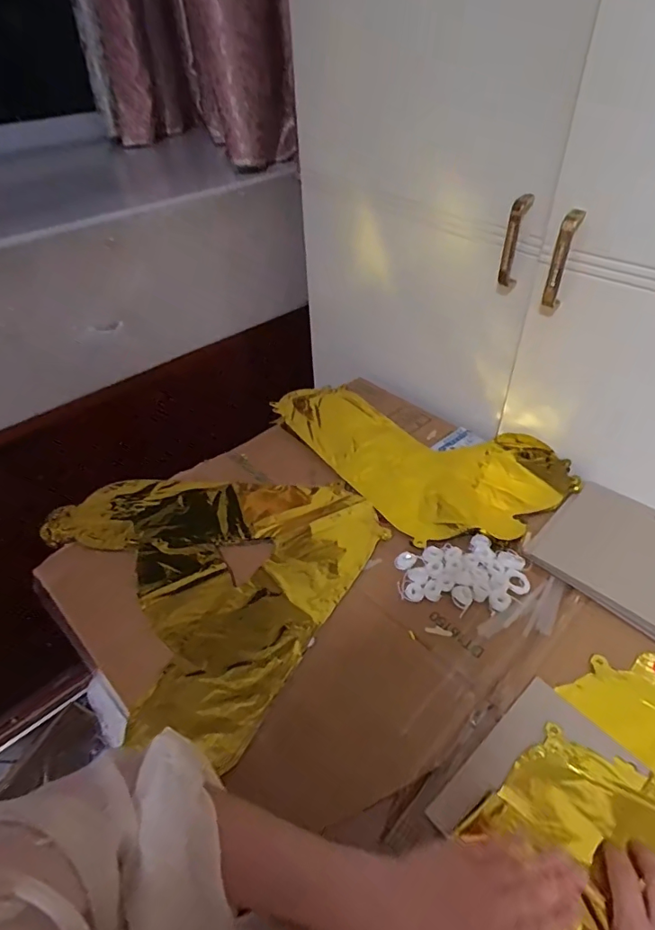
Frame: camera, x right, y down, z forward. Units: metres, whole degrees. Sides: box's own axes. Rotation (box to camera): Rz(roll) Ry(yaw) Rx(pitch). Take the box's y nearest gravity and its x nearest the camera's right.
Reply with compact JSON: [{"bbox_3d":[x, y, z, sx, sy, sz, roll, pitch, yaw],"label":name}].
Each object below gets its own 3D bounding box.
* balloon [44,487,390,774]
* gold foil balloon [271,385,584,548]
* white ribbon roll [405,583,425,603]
[{"bbox_3d":[-0.154,0.101,0.597,0.354,0.008,0.329,22,48,24],"label":"balloon"},{"bbox_3d":[0.111,-0.033,0.730,0.238,0.030,0.410,-30,50,-27],"label":"gold foil balloon"},{"bbox_3d":[0.095,0.138,0.555,0.020,0.004,0.021,-1,43,1],"label":"white ribbon roll"}]

